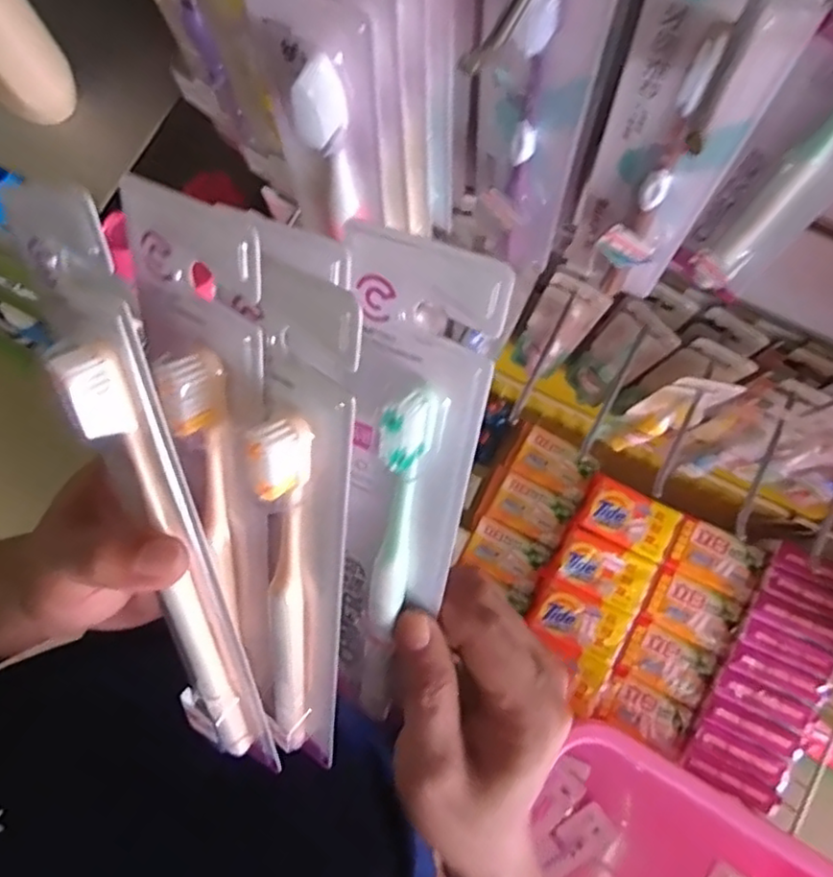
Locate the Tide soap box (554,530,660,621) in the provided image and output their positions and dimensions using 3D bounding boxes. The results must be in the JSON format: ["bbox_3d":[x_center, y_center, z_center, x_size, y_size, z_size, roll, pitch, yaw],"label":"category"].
[{"bbox_3d":[0.235,0.167,0.816,0.113,0.029,0.070,25,79,6],"label":"Tide soap box"}]

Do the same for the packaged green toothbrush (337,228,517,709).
[{"bbox_3d":[-0.010,0.035,0.236,0.046,0.214,0.022,13,37,4],"label":"packaged green toothbrush"}]

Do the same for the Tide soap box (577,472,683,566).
[{"bbox_3d":[0.270,0.103,0.829,0.114,0.029,0.073,29,80,7],"label":"Tide soap box"}]

